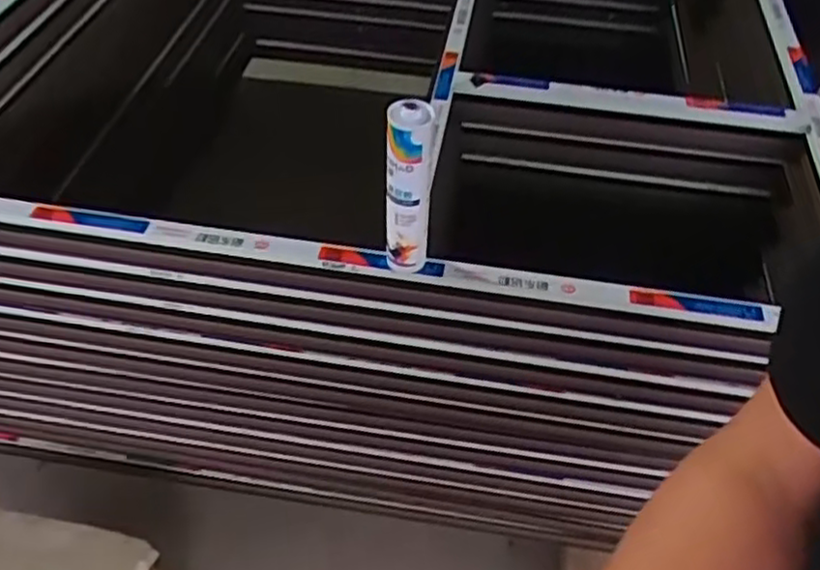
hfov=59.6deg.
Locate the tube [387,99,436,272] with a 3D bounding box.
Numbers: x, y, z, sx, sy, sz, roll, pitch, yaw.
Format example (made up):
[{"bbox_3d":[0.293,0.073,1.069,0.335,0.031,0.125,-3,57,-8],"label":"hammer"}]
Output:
[{"bbox_3d":[-0.002,-0.102,0.801,0.050,0.219,0.041,2,48,-1],"label":"tube"}]

